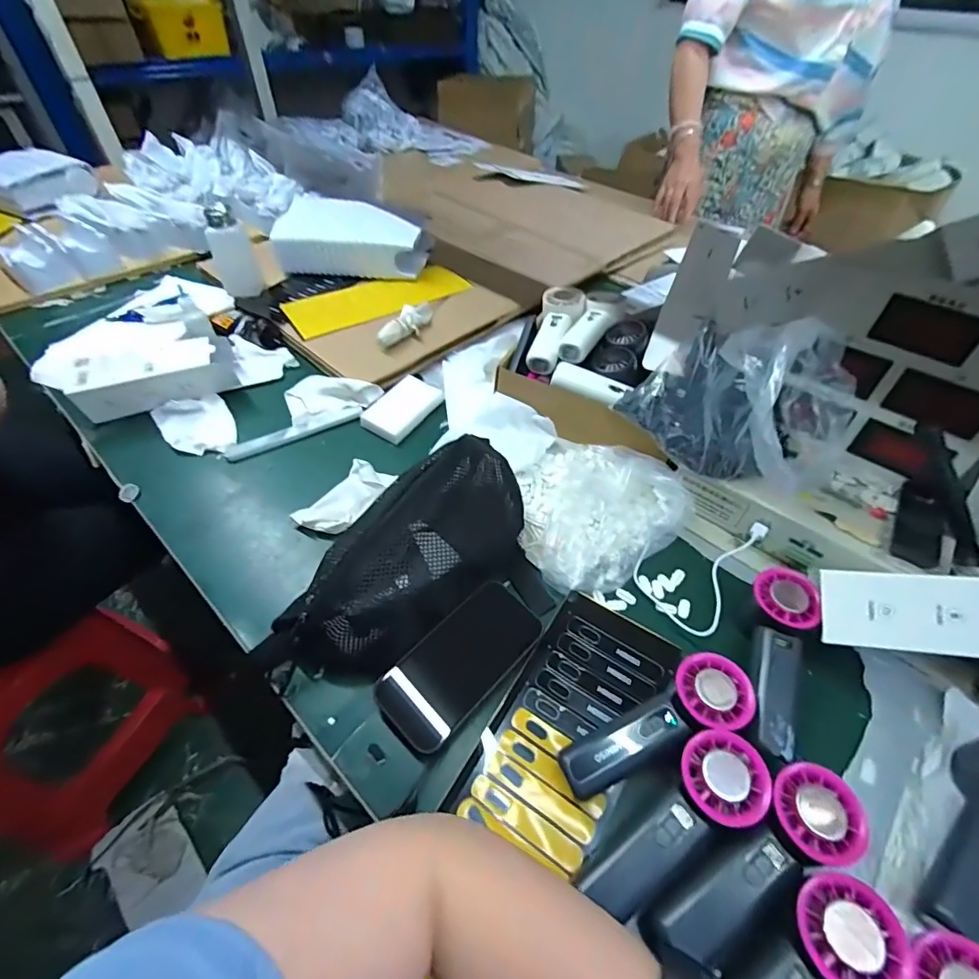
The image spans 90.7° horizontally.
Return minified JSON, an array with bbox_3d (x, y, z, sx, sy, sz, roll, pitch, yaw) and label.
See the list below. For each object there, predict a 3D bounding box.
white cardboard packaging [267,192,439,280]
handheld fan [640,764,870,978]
[{"bbox_3d":[-0.237,-0.445,0.854,0.245,0.076,0.157,2,49,0],"label":"white cardboard packaging"},{"bbox_3d":[0.178,0.252,0.320,0.162,0.035,0.053,-33,56,-11],"label":"handheld fan"}]

